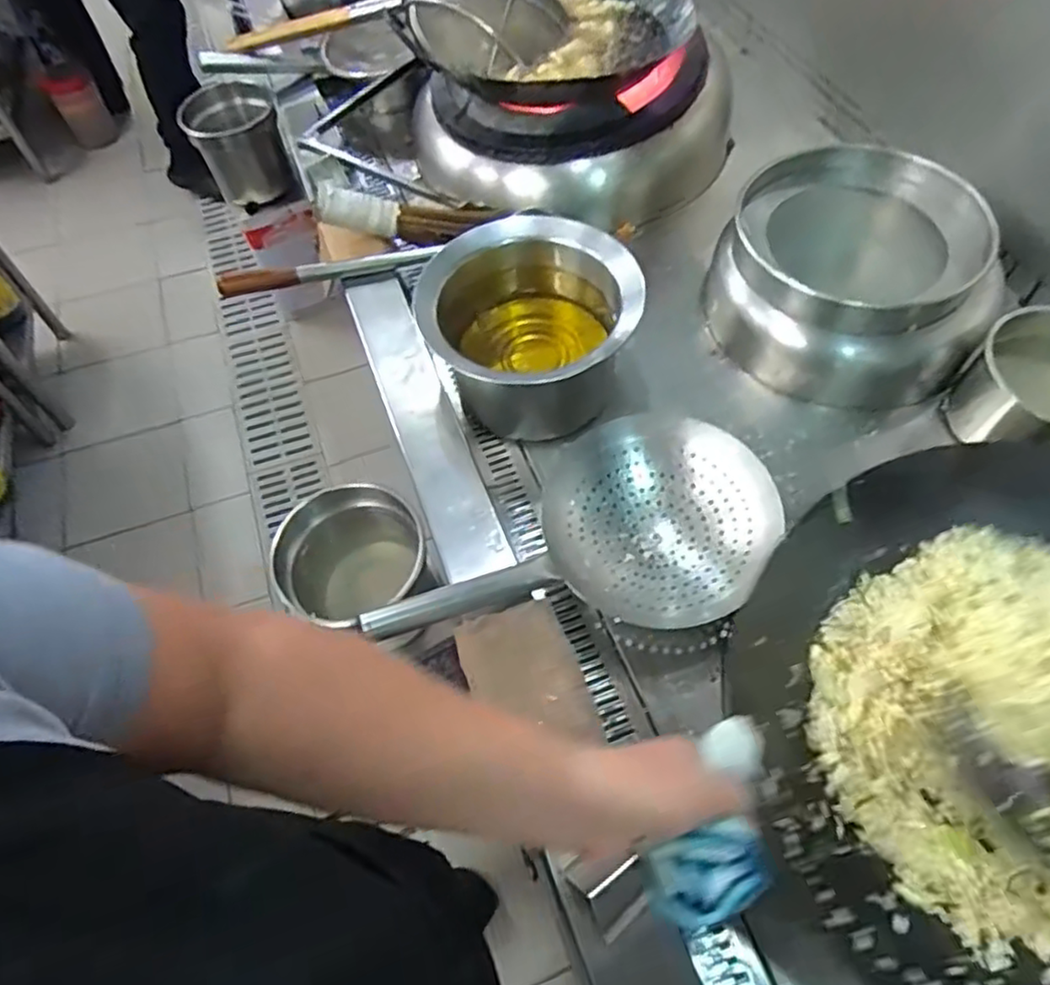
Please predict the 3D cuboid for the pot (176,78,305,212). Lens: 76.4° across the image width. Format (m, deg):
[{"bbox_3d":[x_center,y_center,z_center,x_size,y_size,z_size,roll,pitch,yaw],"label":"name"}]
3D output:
[{"bbox_3d":[-0.699,-0.843,1.652,0.213,0.230,0.222,0,59,1],"label":"pot"}]

